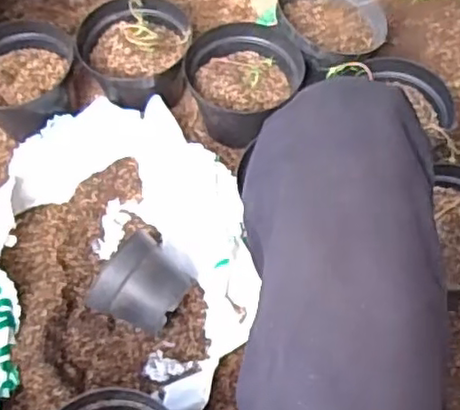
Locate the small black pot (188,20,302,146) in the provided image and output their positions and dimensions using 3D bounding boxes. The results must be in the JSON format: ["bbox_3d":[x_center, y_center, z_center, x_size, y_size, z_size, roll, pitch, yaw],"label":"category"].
[{"bbox_3d":[0.017,-0.182,1.015,0.157,0.119,0.161,0,60,0],"label":"small black pot"}]

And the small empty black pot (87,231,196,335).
[{"bbox_3d":[-0.105,0.106,0.853,0.101,0.093,0.131,27,64,15],"label":"small empty black pot"}]

